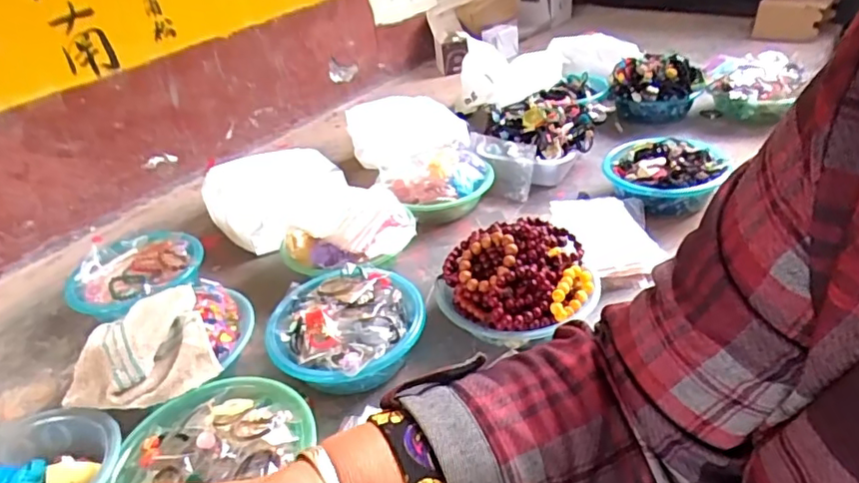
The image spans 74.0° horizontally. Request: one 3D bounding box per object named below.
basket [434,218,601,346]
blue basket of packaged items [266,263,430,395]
[{"bbox_3d":[0.129,0.050,0.850,0.203,0.140,0.196,-6,33,4],"label":"basket"},{"bbox_3d":[-0.114,0.120,0.825,0.218,0.075,0.204,-6,33,4],"label":"blue basket of packaged items"}]

